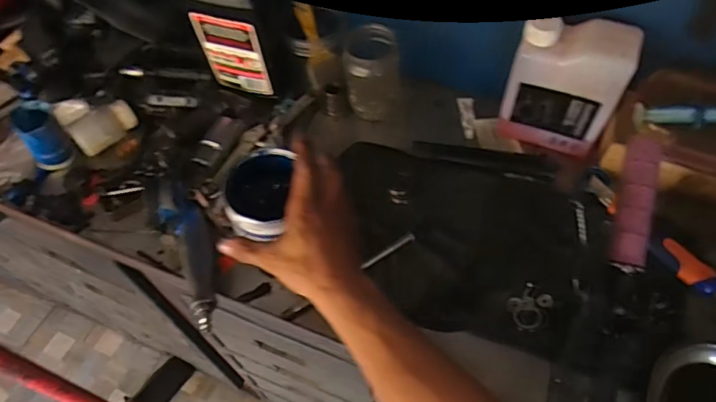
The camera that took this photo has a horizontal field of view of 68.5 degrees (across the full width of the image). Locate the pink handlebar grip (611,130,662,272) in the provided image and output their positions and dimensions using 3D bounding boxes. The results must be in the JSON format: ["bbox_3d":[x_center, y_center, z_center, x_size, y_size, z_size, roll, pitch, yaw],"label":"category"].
[{"bbox_3d":[0.262,-0.001,0.492,0.029,0.022,0.131,11,81,11],"label":"pink handlebar grip"}]

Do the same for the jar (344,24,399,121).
[{"bbox_3d":[0.021,-0.163,0.722,0.073,0.137,0.061,-1,55,3],"label":"jar"}]

